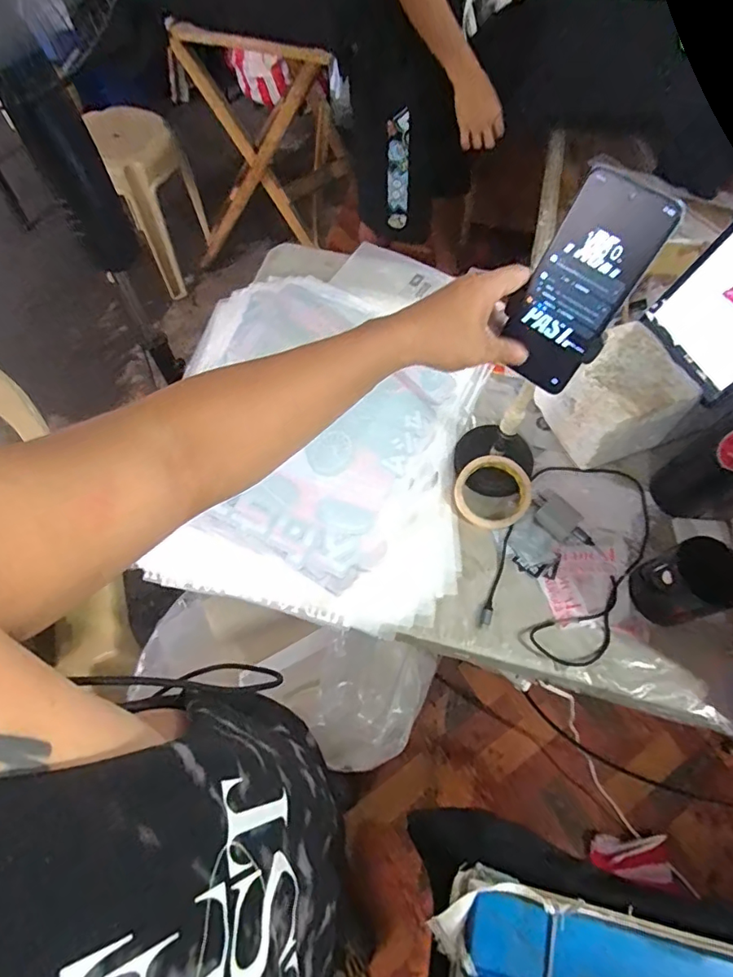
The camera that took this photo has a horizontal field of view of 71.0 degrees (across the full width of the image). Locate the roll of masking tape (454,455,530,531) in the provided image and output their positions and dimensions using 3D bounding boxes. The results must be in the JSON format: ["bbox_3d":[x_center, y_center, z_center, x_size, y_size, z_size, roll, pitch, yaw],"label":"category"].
[{"bbox_3d":[0.166,0.006,0.676,0.096,0.016,0.096,0,82,3],"label":"roll of masking tape"}]

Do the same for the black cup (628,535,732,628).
[{"bbox_3d":[0.363,0.110,0.587,0.074,0.097,0.076,1,64,-2],"label":"black cup"}]

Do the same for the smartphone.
[{"bbox_3d":[0.175,-0.164,0.426,0.079,0.165,0.011,31,40,12],"label":"smartphone"}]

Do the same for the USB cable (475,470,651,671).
[{"bbox_3d":[0.262,0.076,0.652,0.160,0.020,0.286,28,66,11],"label":"USB cable"}]

